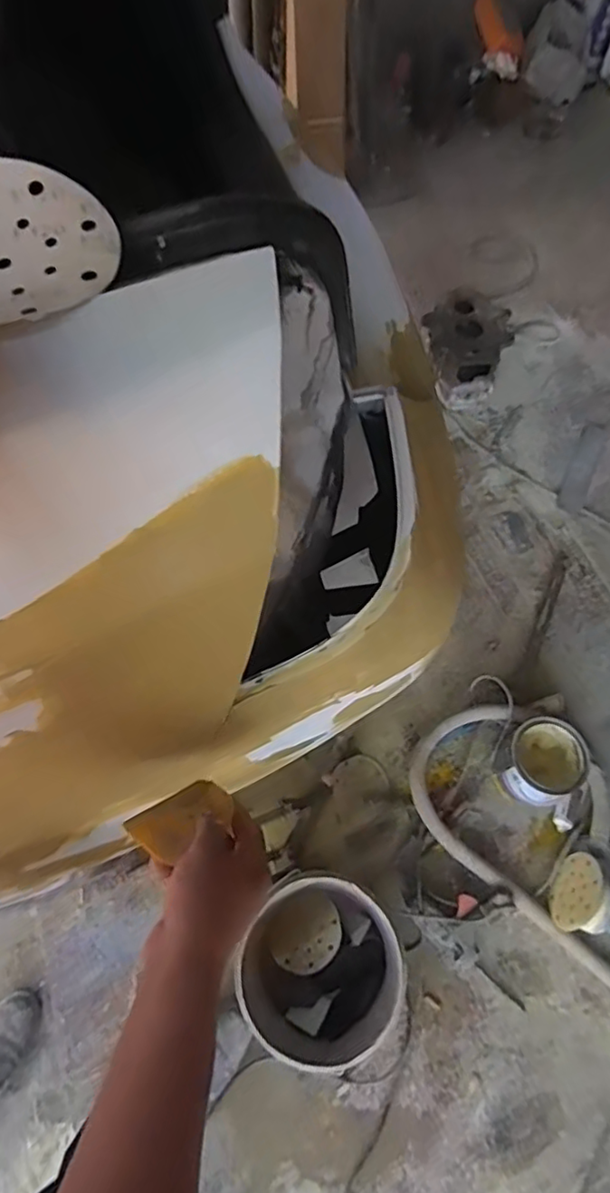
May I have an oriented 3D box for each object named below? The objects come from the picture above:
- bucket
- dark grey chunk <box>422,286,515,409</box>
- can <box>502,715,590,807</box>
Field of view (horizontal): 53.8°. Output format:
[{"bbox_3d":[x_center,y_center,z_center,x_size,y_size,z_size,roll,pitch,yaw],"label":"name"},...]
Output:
[{"bbox_3d":[0.022,0.632,1.034,0.245,0.236,0.262,42,71,18],"label":"bucket"},{"bbox_3d":[0.451,-0.719,1.731,0.226,0.190,0.270,10,65,5],"label":"dark grey chunk"},{"bbox_3d":[0.478,0.339,1.227,0.165,0.147,0.153,0,65,0],"label":"can"}]

